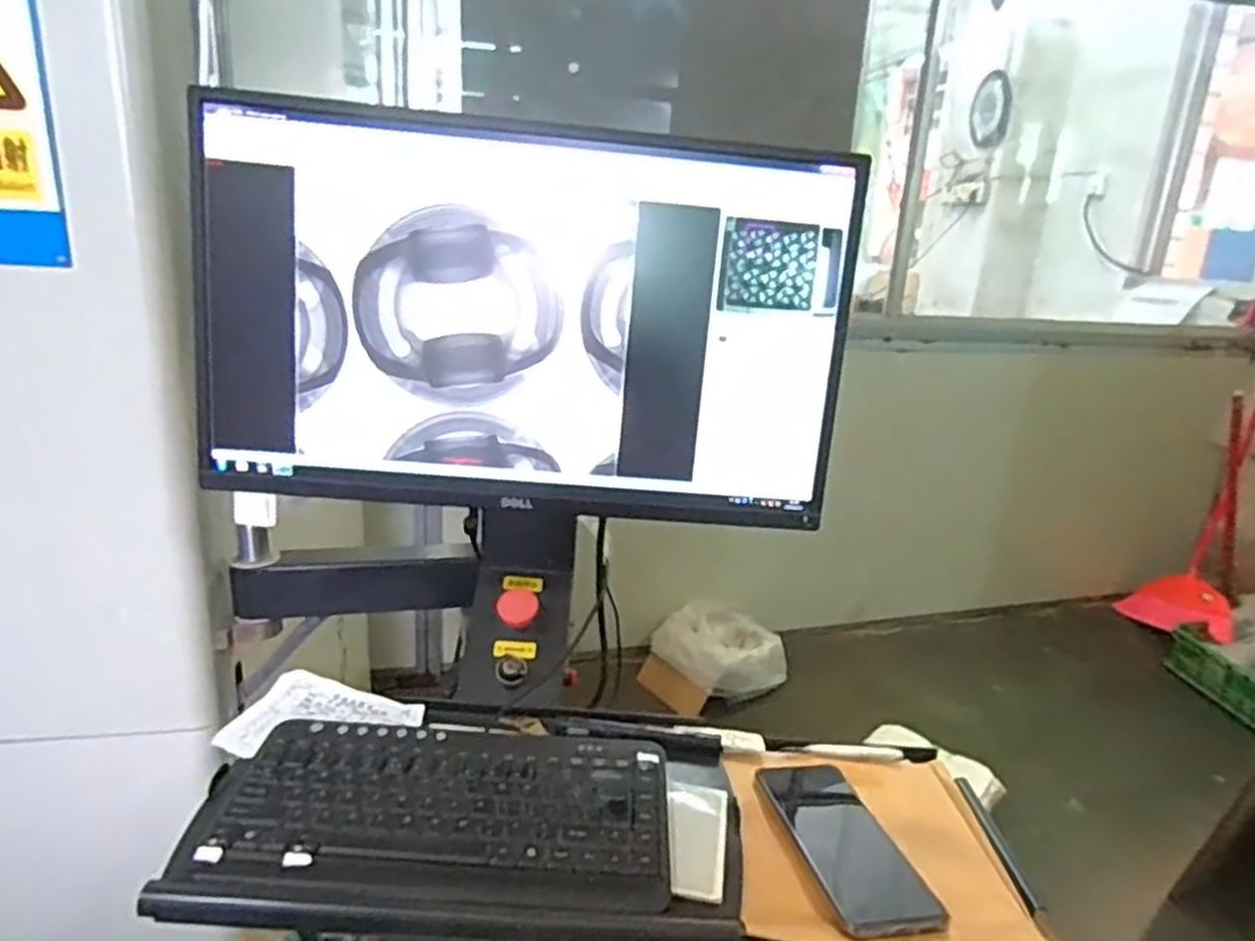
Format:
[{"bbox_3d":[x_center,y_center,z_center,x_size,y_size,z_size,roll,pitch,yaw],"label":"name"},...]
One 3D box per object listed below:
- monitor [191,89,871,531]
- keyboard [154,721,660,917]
[{"bbox_3d":[-0.086,-0.124,0.672,0.551,0.316,0.060,4,17,-2],"label":"monitor"},{"bbox_3d":[-0.133,0.244,0.573,0.325,0.023,0.160,4,17,-1],"label":"keyboard"}]

